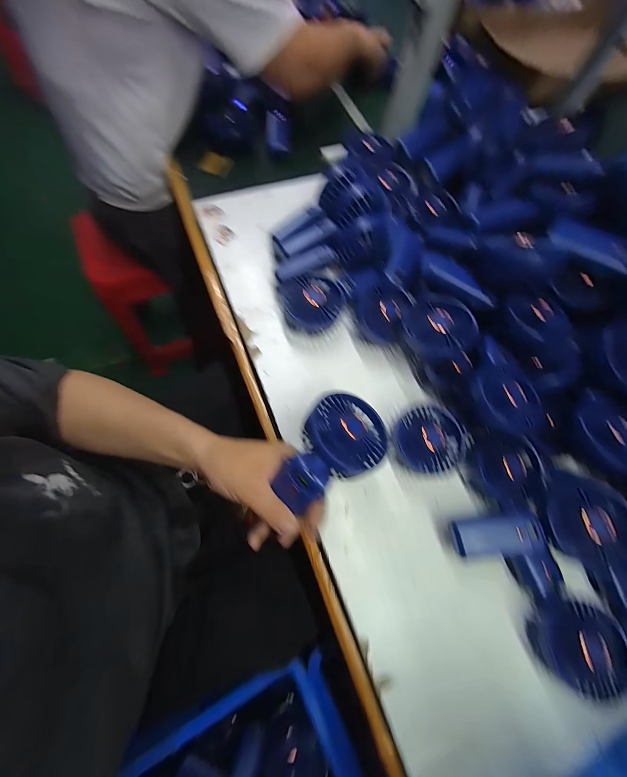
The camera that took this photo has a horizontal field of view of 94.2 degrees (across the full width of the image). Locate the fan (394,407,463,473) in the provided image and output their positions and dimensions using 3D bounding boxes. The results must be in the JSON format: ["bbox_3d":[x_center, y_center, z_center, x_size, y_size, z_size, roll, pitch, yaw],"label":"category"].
[{"bbox_3d":[0.147,0.063,0.362,0.080,0.034,0.075,2,70,-5],"label":"fan"}]

